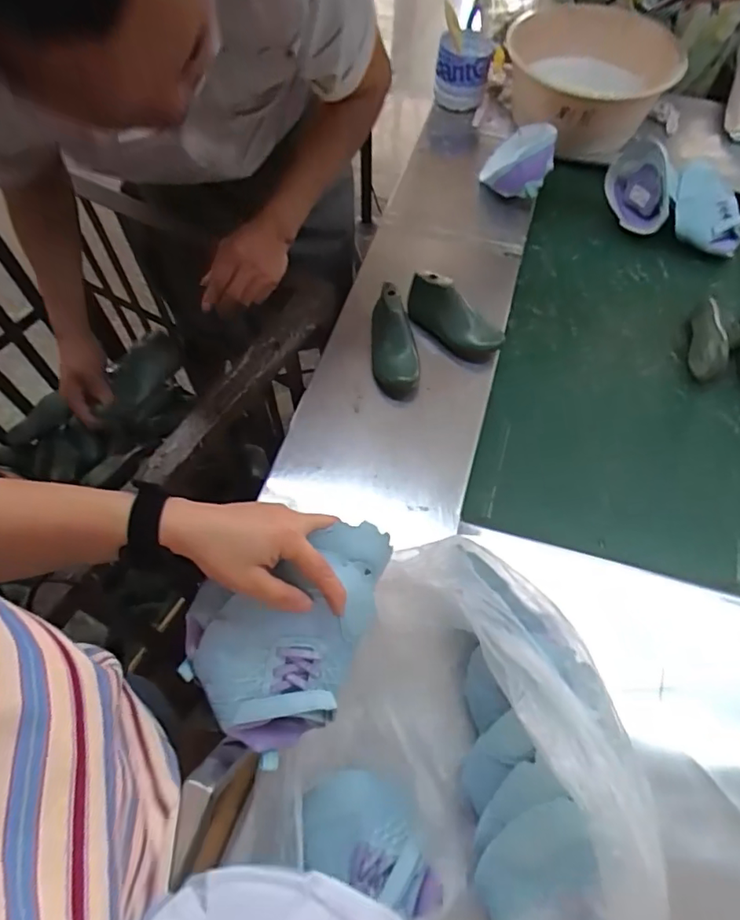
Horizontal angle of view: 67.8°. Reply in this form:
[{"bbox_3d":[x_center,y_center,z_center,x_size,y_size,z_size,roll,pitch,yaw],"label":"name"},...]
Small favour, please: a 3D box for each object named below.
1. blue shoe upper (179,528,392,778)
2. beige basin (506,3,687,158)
[{"bbox_3d":[-0.072,0.133,0.450,0.136,0.060,0.198,24,80,-3],"label":"blue shoe upper"},{"bbox_3d":[0.385,-0.669,0.987,0.242,0.150,0.262,0,61,1],"label":"beige basin"}]

